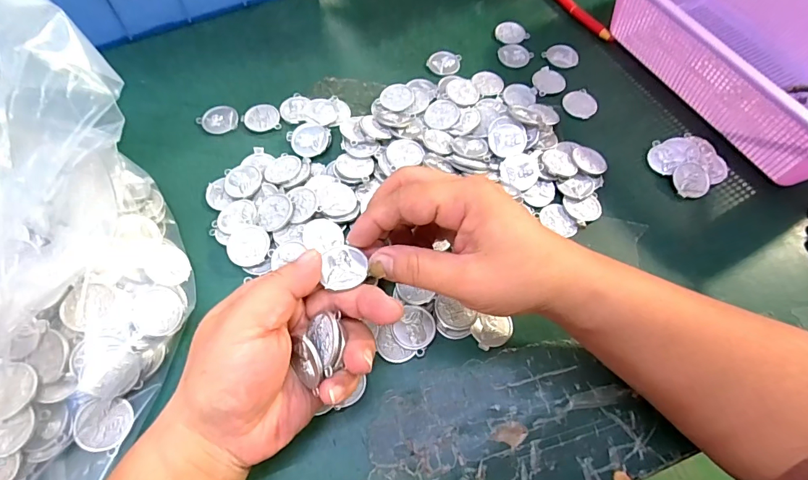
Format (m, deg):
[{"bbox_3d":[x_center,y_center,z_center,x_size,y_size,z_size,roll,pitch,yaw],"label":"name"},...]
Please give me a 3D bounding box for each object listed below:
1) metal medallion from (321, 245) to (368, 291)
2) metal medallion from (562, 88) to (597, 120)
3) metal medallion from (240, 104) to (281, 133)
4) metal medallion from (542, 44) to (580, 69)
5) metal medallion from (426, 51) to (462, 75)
[{"bbox_3d":[-0.032,0.014,0.235,0.023,0.005,0.025,-6,64,-6],"label":"metal medallion"},{"bbox_3d":[0.156,-0.120,0.381,0.028,0.005,0.029,1,63,-2],"label":"metal medallion"},{"bbox_3d":[-0.121,-0.105,0.364,0.030,0.004,0.029,-11,65,-9],"label":"metal medallion"},{"bbox_3d":[0.150,-0.175,0.408,0.033,0.004,0.025,27,65,10],"label":"metal medallion"},{"bbox_3d":[0.037,-0.166,0.401,0.030,0.004,0.028,14,63,4],"label":"metal medallion"}]

